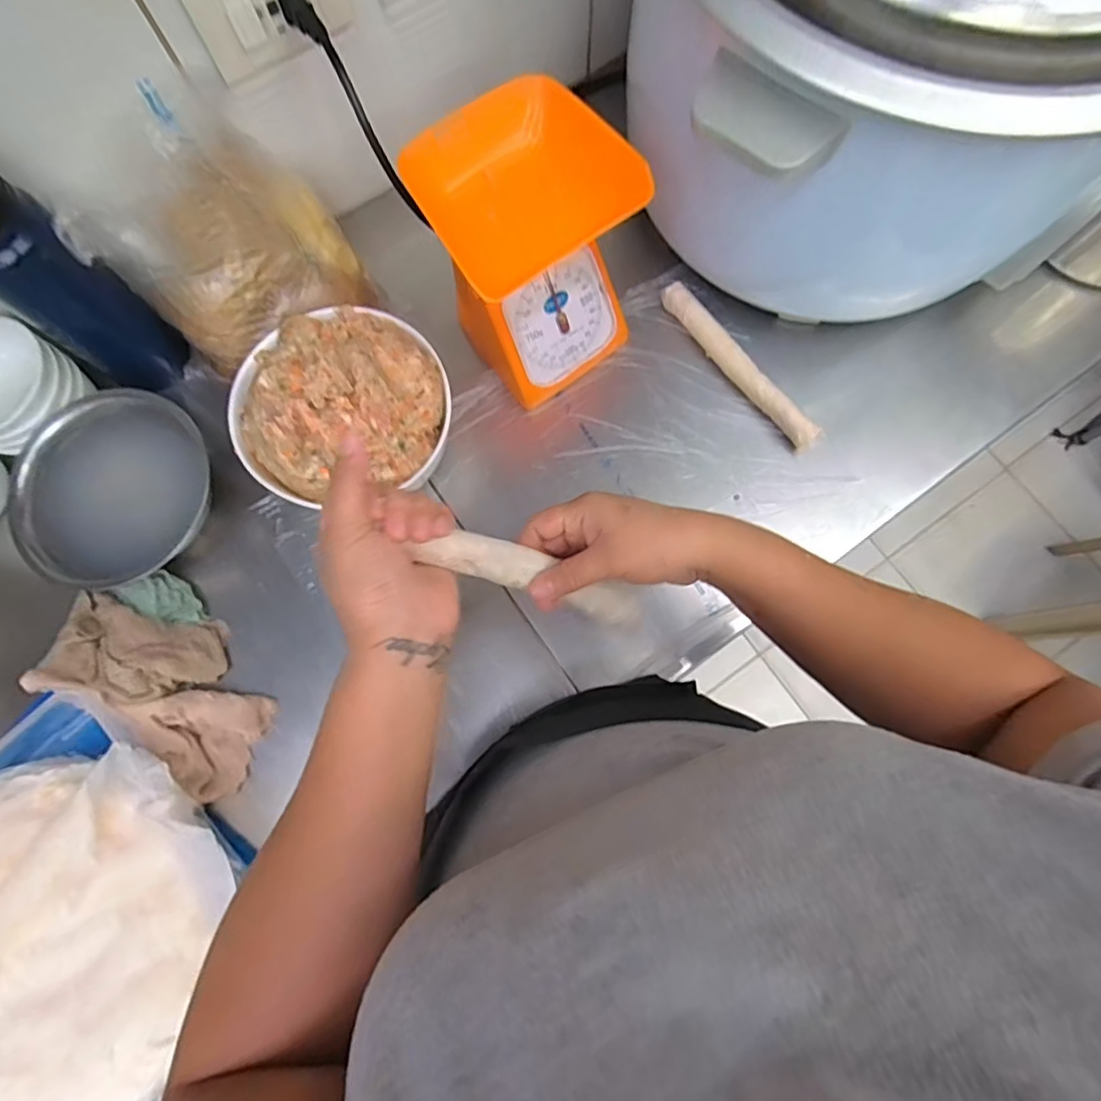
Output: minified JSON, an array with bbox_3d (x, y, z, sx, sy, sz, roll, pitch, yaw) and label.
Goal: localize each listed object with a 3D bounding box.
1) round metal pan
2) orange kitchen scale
[{"bbox_3d":[-0.378,-0.054,0.496,0.154,0.073,0.167,15,77,4],"label":"round metal pan"},{"bbox_3d":[-0.010,-0.261,0.511,0.174,0.183,0.158,-38,79,-8],"label":"orange kitchen scale"}]

